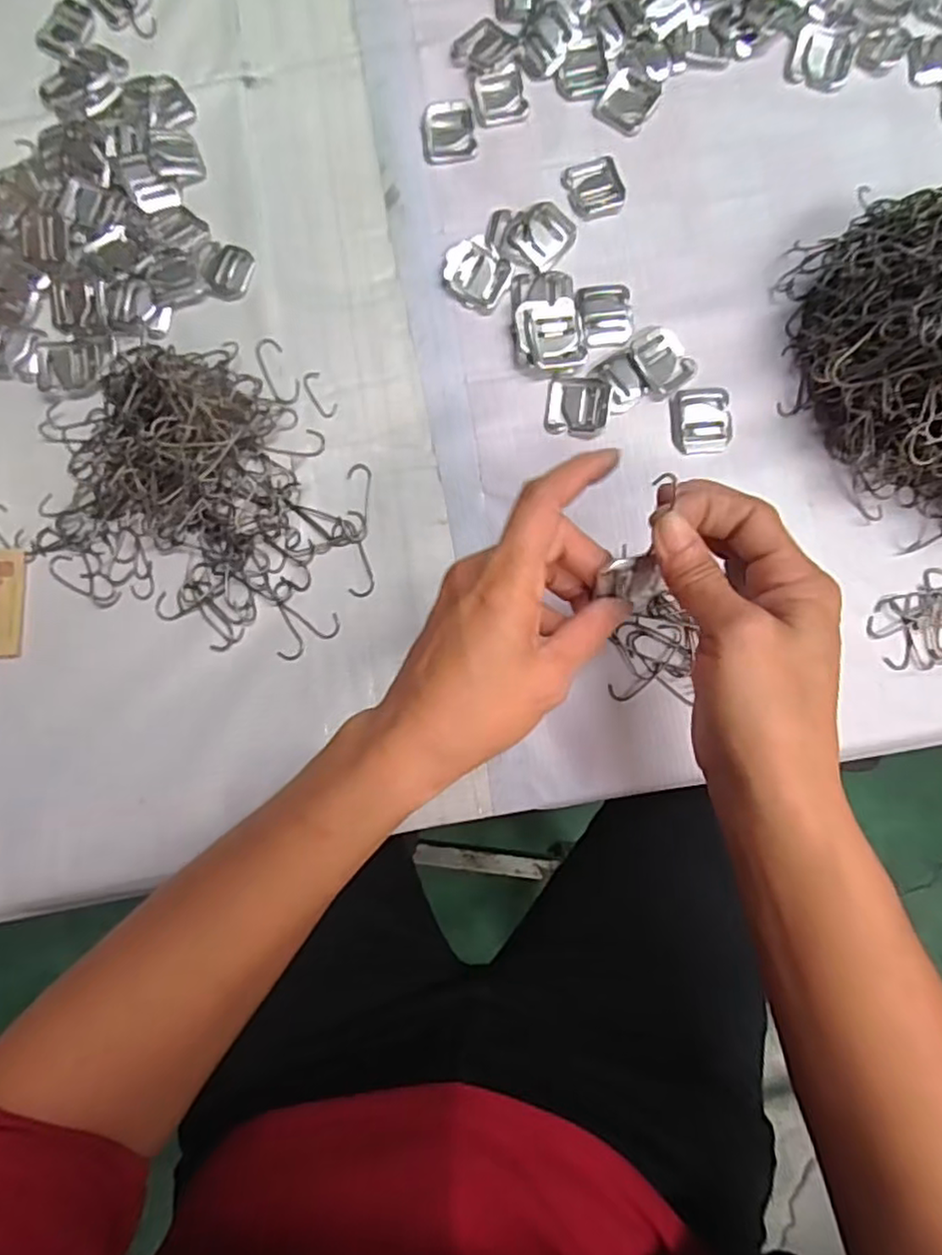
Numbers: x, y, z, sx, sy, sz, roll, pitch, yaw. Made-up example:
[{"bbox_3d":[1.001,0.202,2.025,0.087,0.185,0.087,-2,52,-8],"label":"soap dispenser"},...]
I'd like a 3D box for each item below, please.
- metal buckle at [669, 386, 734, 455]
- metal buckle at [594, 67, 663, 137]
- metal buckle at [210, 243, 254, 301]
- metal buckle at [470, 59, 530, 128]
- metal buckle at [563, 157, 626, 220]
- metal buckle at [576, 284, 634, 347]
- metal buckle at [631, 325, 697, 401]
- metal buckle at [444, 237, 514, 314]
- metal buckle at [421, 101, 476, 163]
[{"bbox_3d":[0.126,-0.113,0.362,0.032,0.004,0.035,-5,82,2],"label":"metal buckle"},{"bbox_3d":[0.092,-0.309,0.391,0.030,0.005,0.036,28,84,6],"label":"metal buckle"},{"bbox_3d":[-0.138,-0.206,0.385,0.022,0.004,0.032,11,83,4],"label":"metal buckle"},{"bbox_3d":[0.017,-0.315,0.394,0.031,0.004,0.038,-12,82,1],"label":"metal buckle"},{"bbox_3d":[0.071,-0.253,0.383,0.032,0.004,0.035,-14,82,0],"label":"metal buckle"},{"bbox_3d":[0.076,-0.175,0.373,0.030,0.005,0.039,-5,82,2],"label":"metal buckle"},{"bbox_3d":[0.105,-0.145,0.361,0.030,0.004,0.039,-19,82,0],"label":"metal buckle"},{"bbox_3d":[0.003,-0.200,0.375,0.036,0.009,0.034,34,85,6],"label":"metal buckle"},{"bbox_3d":[-0.013,-0.294,0.393,0.031,0.004,0.038,-9,82,1],"label":"metal buckle"}]

